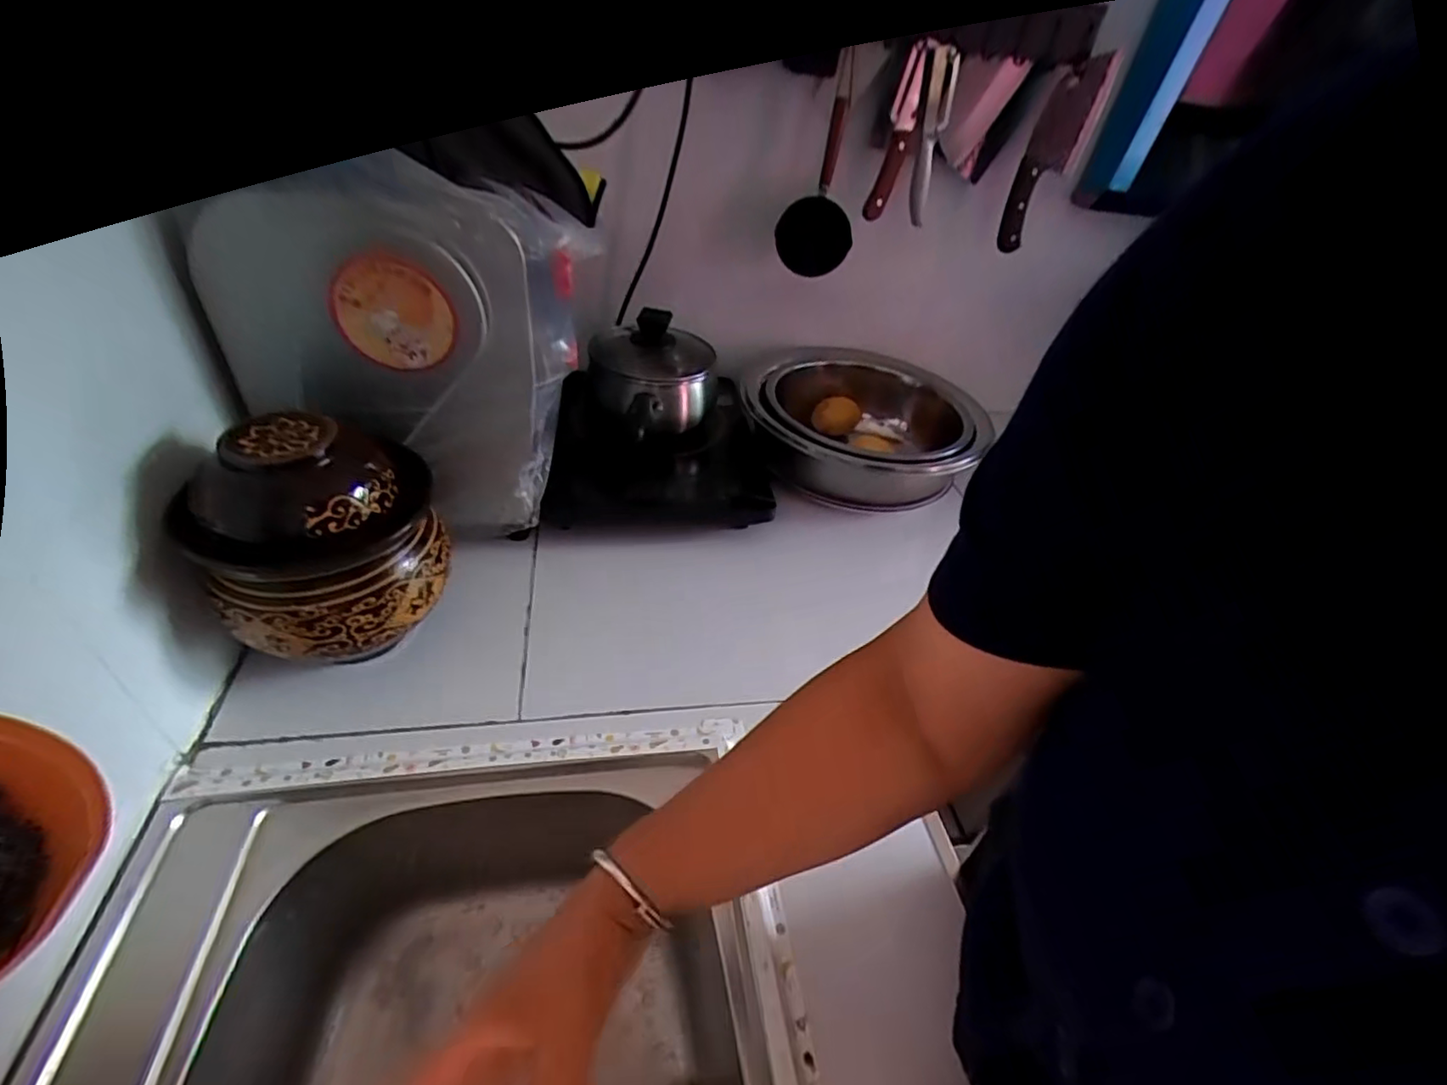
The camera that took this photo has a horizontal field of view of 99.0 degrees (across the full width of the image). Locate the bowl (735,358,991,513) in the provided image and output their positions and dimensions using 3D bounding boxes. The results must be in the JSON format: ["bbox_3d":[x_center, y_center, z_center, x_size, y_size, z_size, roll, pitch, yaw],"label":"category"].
[{"bbox_3d":[0.187,-0.169,0.883,0.293,0.112,0.293,5,39,-4],"label":"bowl"}]

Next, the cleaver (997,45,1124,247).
[{"bbox_3d":[0.437,-0.506,0.819,0.086,0.225,0.017,-2,43,-14],"label":"cleaver"}]

